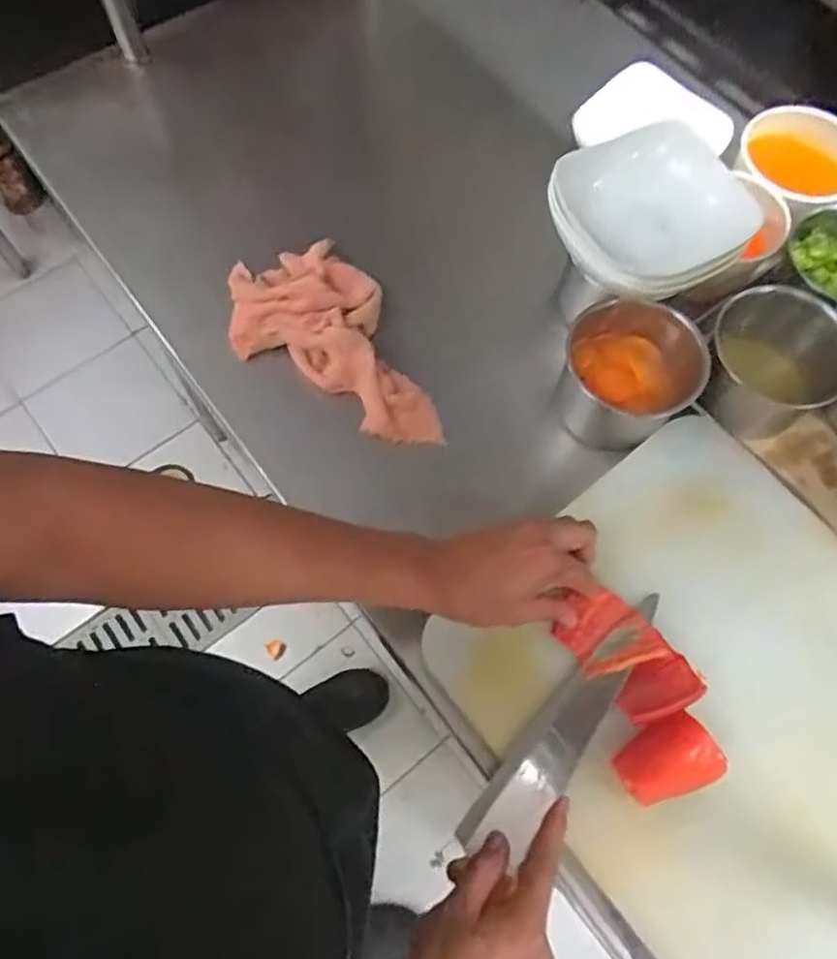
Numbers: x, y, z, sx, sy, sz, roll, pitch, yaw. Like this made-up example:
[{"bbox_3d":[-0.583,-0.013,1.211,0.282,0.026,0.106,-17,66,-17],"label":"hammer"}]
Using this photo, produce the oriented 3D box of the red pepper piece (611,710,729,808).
[{"bbox_3d":[0.183,0.208,0.501,0.066,0.032,0.051,-29,71,-12],"label":"red pepper piece"}]

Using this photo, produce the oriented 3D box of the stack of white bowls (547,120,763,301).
[{"bbox_3d":[0.189,-0.226,0.577,0.127,0.060,0.141,-25,70,-11],"label":"stack of white bowls"}]

